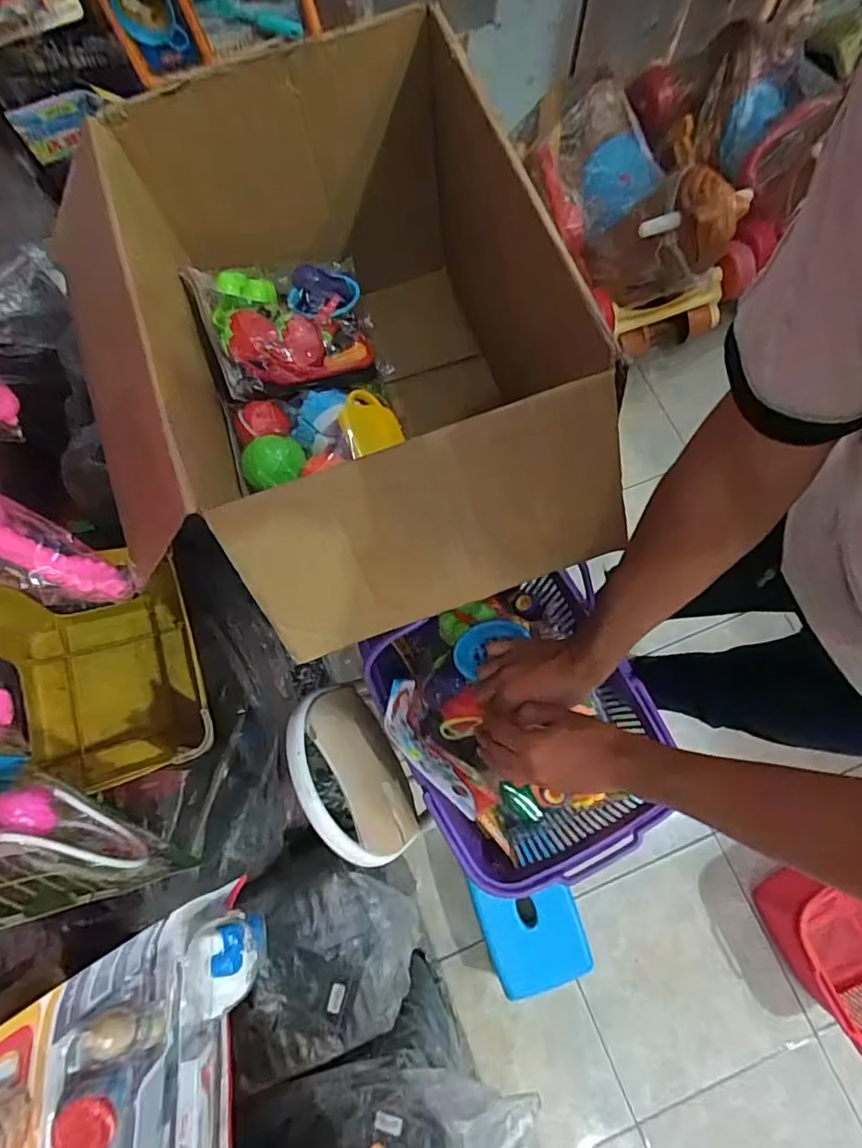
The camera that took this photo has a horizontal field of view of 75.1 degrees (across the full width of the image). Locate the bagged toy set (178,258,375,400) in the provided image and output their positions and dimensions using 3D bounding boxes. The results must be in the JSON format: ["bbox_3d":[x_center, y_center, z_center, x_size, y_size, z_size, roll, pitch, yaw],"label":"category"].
[{"bbox_3d":[-0.164,-0.288,0.634,0.185,0.061,0.171,-17,74,-4],"label":"bagged toy set"}]

